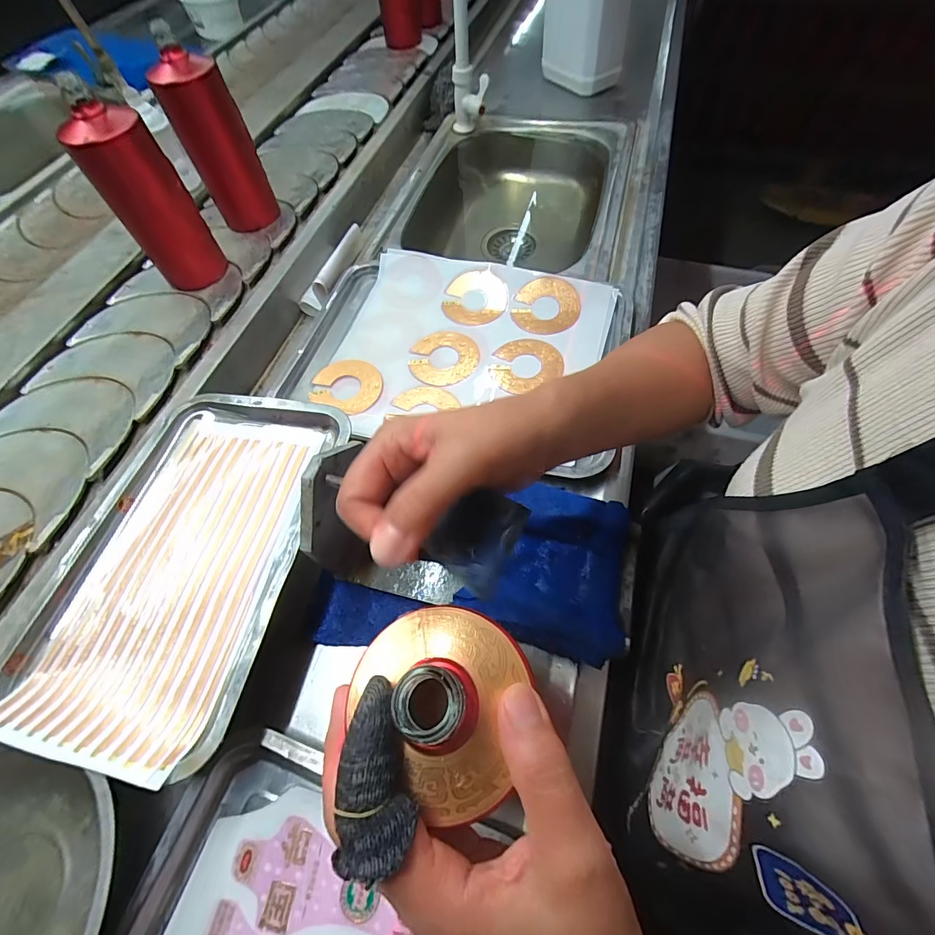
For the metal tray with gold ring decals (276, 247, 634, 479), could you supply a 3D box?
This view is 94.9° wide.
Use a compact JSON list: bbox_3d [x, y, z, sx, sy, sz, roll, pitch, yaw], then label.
[{"bbox_3d":[-0.012,-0.138,0.498,0.365,0.034,0.287,15,62,7],"label":"metal tray with gold ring decals"}]

